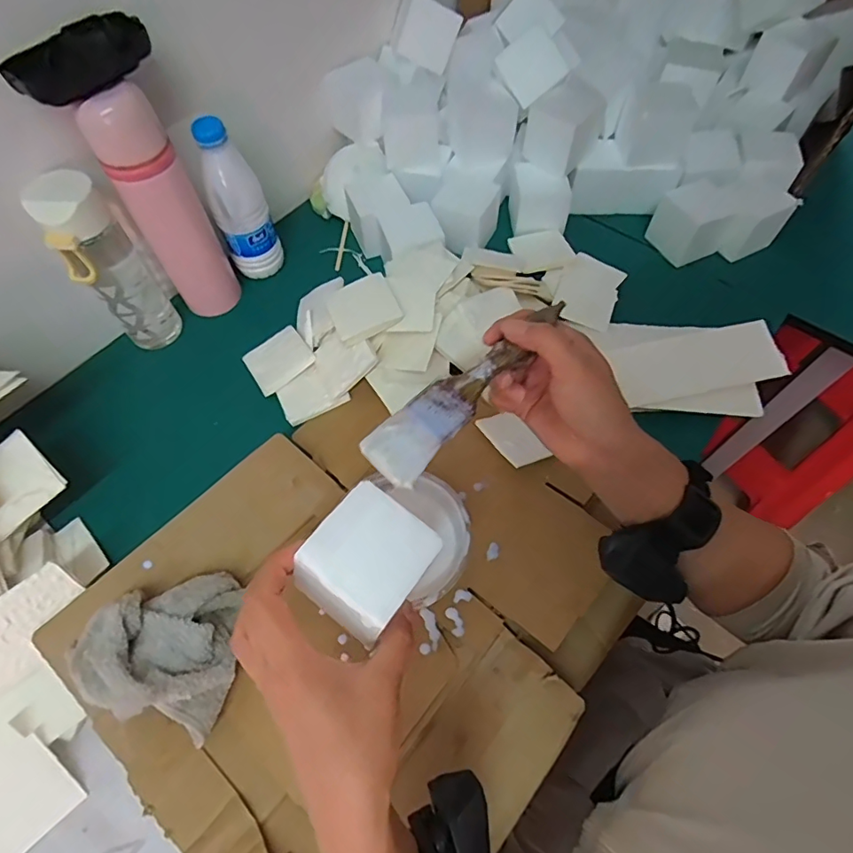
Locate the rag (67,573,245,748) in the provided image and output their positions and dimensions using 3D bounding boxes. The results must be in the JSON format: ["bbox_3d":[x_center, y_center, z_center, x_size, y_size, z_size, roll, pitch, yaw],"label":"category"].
[{"bbox_3d":[-0.200,0.172,0.380,0.103,0.062,0.118,-8,62,-4],"label":"rag"}]

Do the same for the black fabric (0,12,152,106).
[{"bbox_3d":[-0.274,-0.292,0.401,0.028,0.032,0.108,37,68,18],"label":"black fabric"}]

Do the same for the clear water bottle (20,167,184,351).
[{"bbox_3d":[-0.316,-0.153,0.516,0.060,0.205,0.059,-24,64,-12],"label":"clear water bottle"}]

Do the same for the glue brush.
[{"bbox_3d":[0.030,-0.028,0.339,0.167,0.010,0.041,-42,75,-13],"label":"glue brush"}]

